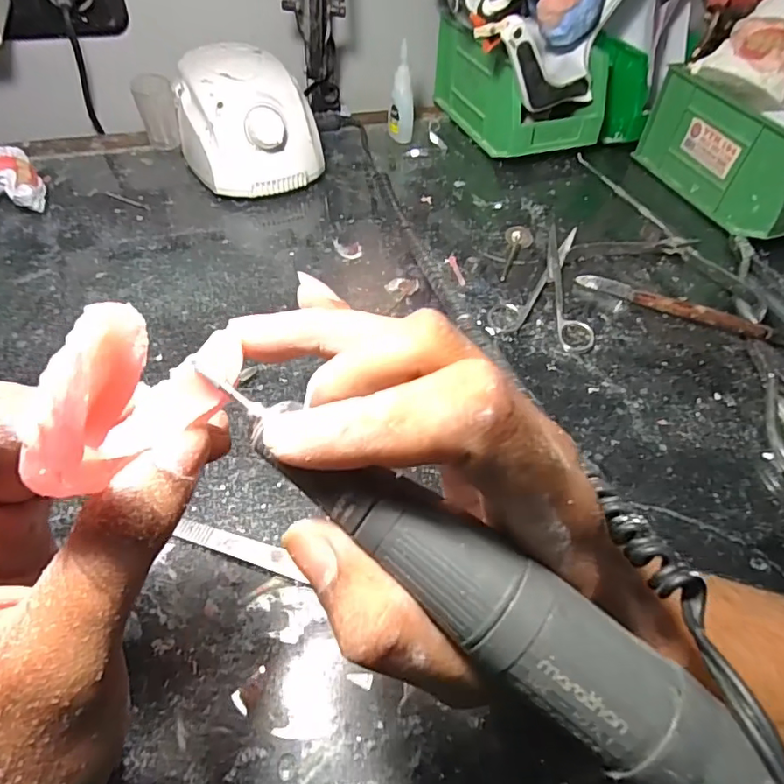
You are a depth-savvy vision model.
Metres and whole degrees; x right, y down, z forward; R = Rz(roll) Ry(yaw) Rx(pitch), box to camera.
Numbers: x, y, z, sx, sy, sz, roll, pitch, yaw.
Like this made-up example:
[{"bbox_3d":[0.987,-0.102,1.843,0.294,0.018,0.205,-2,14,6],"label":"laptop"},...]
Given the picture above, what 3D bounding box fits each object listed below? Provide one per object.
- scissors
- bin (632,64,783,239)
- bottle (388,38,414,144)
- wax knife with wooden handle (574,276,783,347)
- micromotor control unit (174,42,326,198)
[{"bbox_3d":[0.122,-0.084,0.403,0.070,0.009,0.130,18,52,11],"label":"scissors"},{"bbox_3d":[0.318,-0.214,0.474,0.093,0.085,0.166,-15,53,-15],"label":"bin"},{"bbox_3d":[0.010,-0.283,0.514,0.023,0.080,0.020,-1,51,-5],"label":"bottle"},{"bbox_3d":[0.218,-0.054,0.380,0.171,0.017,0.013,23,53,15],"label":"wax knife with wooden handle"},{"bbox_3d":[-0.128,-0.232,0.463,0.101,0.080,0.129,-22,55,-20],"label":"micromotor control unit"}]

